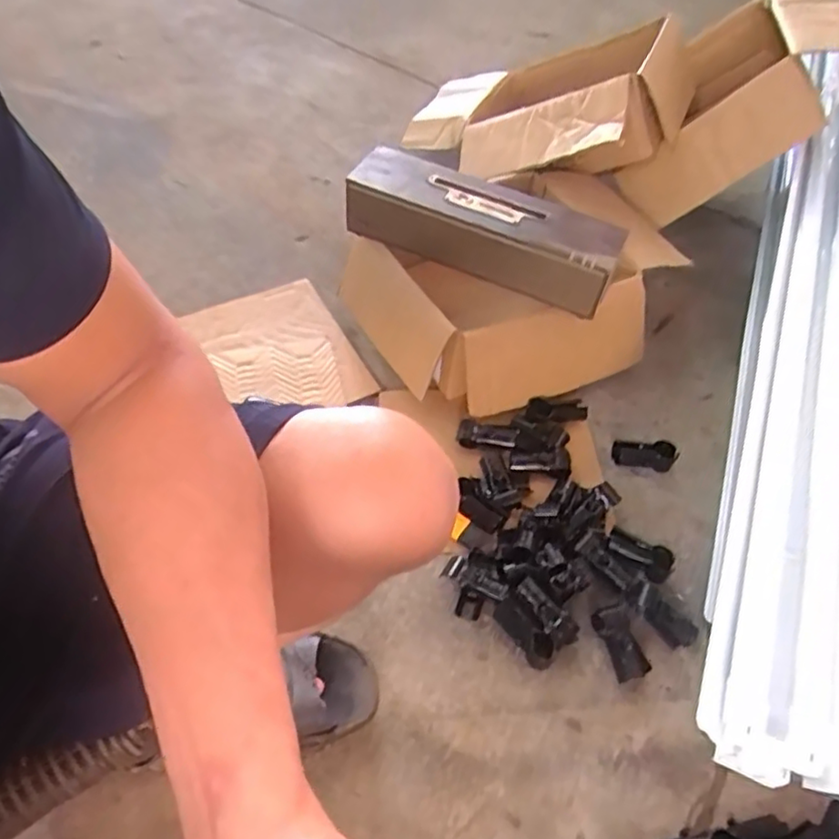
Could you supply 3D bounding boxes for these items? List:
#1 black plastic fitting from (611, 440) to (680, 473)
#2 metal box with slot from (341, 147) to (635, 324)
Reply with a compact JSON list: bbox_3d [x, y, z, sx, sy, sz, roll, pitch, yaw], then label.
[{"bbox_3d":[0.310,0.048,0.889,0.086,0.031,0.036,8,52,1],"label":"black plastic fitting"},{"bbox_3d":[0.084,-0.275,0.915,0.397,0.087,0.121,28,55,15],"label":"metal box with slot"}]

